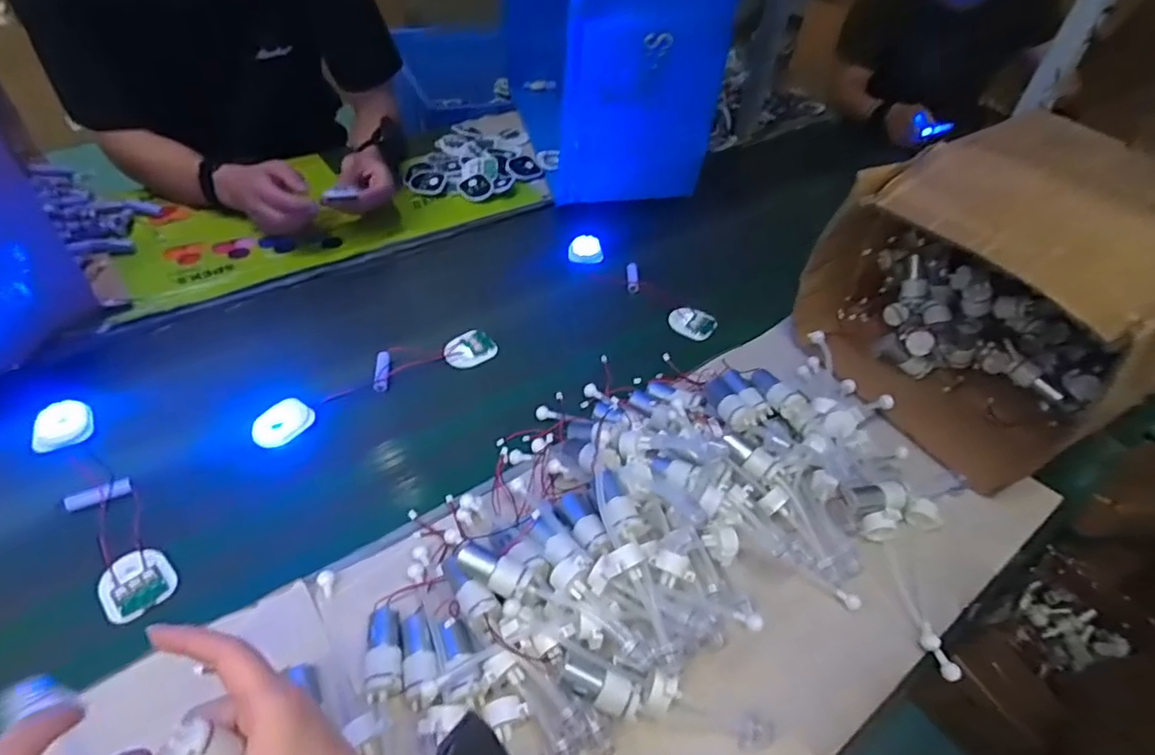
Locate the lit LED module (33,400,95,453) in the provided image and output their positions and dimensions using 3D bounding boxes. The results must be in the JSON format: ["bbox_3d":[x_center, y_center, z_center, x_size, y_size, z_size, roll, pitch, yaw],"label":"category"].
[{"bbox_3d":[-0.513,0.047,0.599,0.044,0.016,0.053,-13,50,-19],"label":"lit LED module"}]

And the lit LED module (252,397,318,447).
[{"bbox_3d":[-0.303,0.045,0.615,0.058,0.012,0.052,-33,59,-32],"label":"lit LED module"}]

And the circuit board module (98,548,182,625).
[{"bbox_3d":[-0.362,0.169,0.494,0.052,0.017,0.050,37,53,24],"label":"circuit board module"}]

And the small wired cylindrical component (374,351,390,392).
[{"bbox_3d":[-0.219,-0.007,0.673,0.016,0.012,0.053,-3,48,-10],"label":"small wired cylindrical component"}]

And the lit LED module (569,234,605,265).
[{"bbox_3d":[0.011,-0.187,0.869,0.048,0.009,0.063,-1,47,-8],"label":"lit LED module"}]

